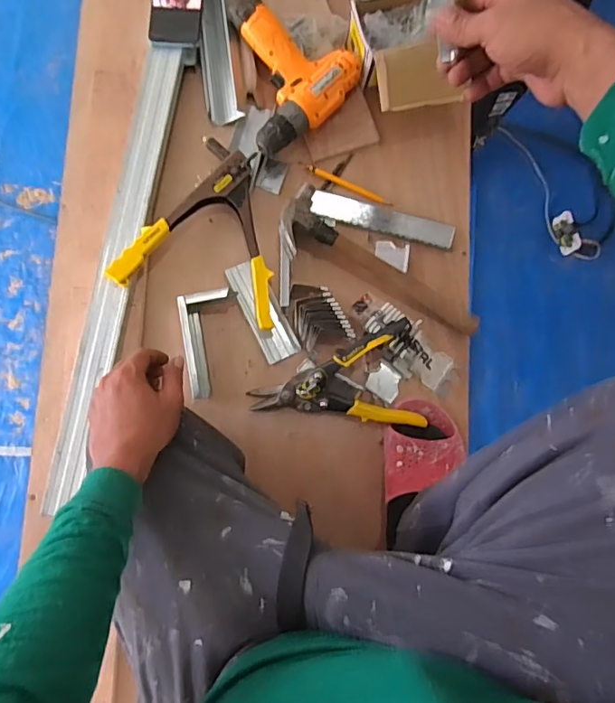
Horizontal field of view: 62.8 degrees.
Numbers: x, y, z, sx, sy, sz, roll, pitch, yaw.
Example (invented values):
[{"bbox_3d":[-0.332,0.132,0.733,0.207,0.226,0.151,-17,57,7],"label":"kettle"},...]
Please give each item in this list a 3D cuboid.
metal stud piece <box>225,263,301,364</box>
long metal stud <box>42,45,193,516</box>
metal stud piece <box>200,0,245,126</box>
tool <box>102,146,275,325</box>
[{"bbox_3d":[-0.064,-0.059,0.721,0.050,0.018,0.150,-26,85,-5],"label":"metal stud piece"},{"bbox_3d":[-0.237,-0.283,0.716,0.075,0.043,0.992,11,83,-1],"label":"long metal stud"},{"bbox_3d":[-0.137,-0.489,0.752,0.054,0.030,0.295,-6,83,-3],"label":"metal stud piece"},{"bbox_3d":[-0.133,-0.174,0.702,0.223,0.056,0.242,13,83,-1],"label":"tool"}]

